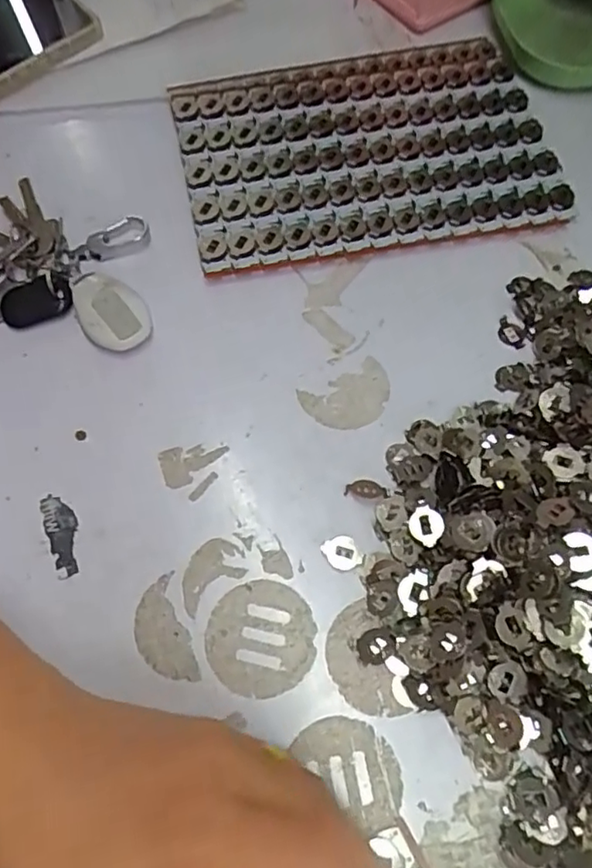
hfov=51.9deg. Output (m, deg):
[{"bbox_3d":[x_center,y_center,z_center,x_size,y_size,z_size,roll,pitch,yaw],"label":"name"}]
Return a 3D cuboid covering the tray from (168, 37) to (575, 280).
[{"bbox_3d":[0.048,-0.200,0.425,0.248,0.020,0.168,-11,67,-4],"label":"tray"}]

